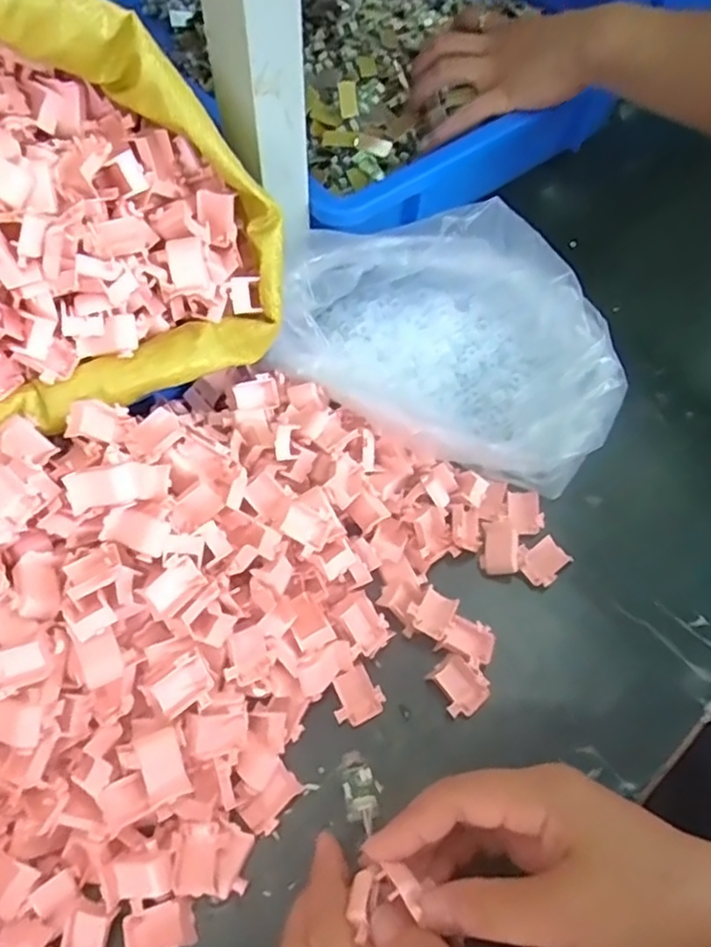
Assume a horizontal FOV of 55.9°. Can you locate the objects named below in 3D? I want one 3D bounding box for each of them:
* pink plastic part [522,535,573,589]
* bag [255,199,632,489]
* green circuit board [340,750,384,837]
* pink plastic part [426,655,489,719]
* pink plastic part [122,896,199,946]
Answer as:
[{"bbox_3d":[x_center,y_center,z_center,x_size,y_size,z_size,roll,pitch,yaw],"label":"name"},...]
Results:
[{"bbox_3d":[0.121,0.058,0.430,0.029,0.014,0.024,-34,66,-19],"label":"pink plastic part"},{"bbox_3d":[0.063,-0.088,0.460,0.240,0.093,0.151,17,61,8],"label":"bag"},{"bbox_3d":[0.003,0.148,0.315,0.017,0.005,0.039,-11,32,-8],"label":"green circuit board"},{"bbox_3d":[0.060,0.124,0.391,0.028,0.015,0.032,-38,67,-21],"label":"pink plastic part"},{"bbox_3d":[-0.097,0.227,0.330,0.034,0.010,0.023,-16,61,-11],"label":"pink plastic part"}]

